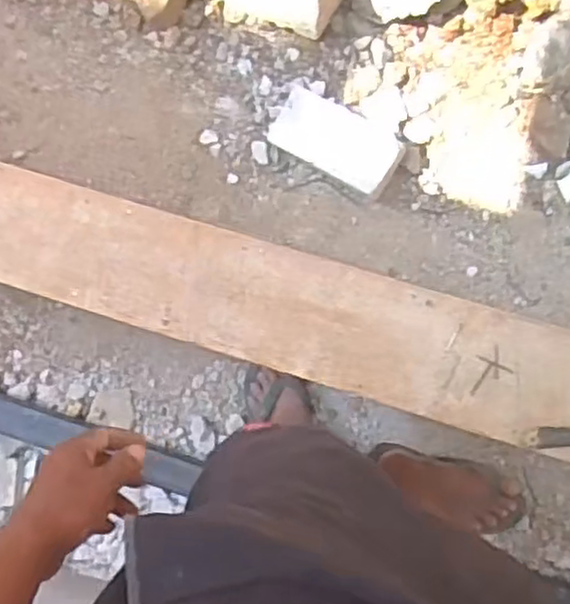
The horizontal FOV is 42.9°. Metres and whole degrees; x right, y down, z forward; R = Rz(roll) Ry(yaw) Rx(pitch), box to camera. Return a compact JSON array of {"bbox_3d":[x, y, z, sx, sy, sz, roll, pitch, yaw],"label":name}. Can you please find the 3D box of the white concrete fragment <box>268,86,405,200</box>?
[{"bbox_3d":[0.085,-0.258,1.147,0.200,0.070,0.112,31,95,5],"label":"white concrete fragment"}]

